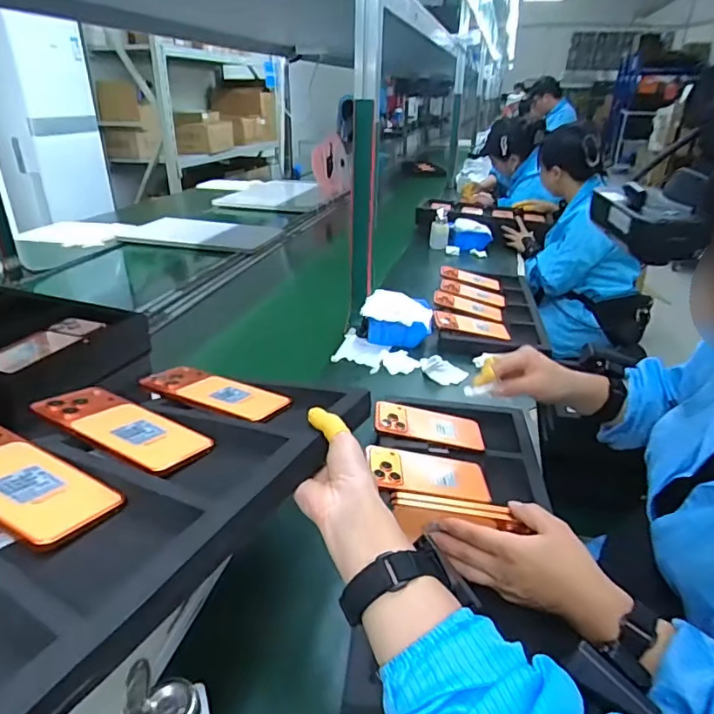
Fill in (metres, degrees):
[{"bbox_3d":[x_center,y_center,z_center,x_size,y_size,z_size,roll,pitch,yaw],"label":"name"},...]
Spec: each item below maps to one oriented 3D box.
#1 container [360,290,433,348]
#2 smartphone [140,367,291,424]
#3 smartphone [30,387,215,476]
[{"bbox_3d":[0.077,-0.072,1.015,0.134,0.097,0.099,3,27,6],"label":"container"},{"bbox_3d":[-0.156,0.036,0.579,0.162,0.015,0.065,11,29,20],"label":"smartphone"},{"bbox_3d":[-0.211,0.063,0.478,0.157,0.008,0.074,21,23,21],"label":"smartphone"}]

